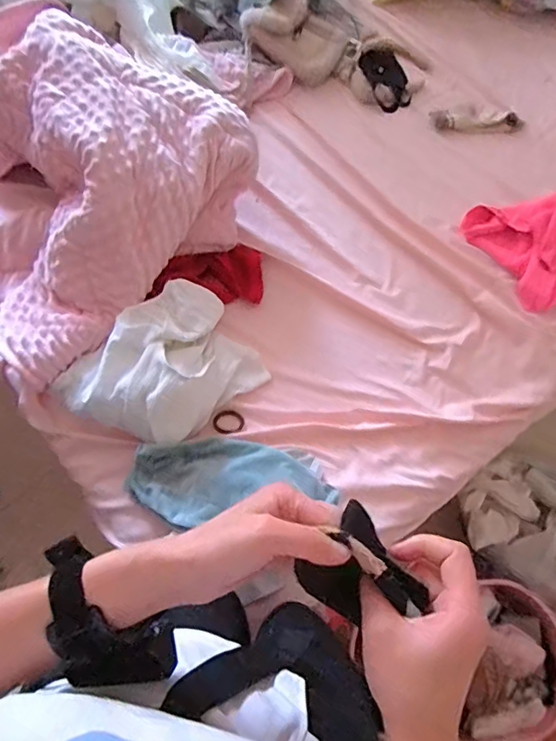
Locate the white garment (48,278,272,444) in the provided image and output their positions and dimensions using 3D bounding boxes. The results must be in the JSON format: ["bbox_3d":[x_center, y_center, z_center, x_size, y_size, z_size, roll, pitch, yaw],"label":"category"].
[{"bbox_3d":[-0.161,0.001,0.734,0.262,0.110,0.184,-42,76,-13],"label":"white garment"}]

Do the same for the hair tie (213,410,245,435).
[{"bbox_3d":[-0.071,0.075,0.752,0.042,0.009,0.039,30,65,-2],"label":"hair tie"}]

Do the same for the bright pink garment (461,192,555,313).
[{"bbox_3d":[0.451,-0.221,0.861,0.180,0.068,0.226,-28,73,-9],"label":"bright pink garment"}]

